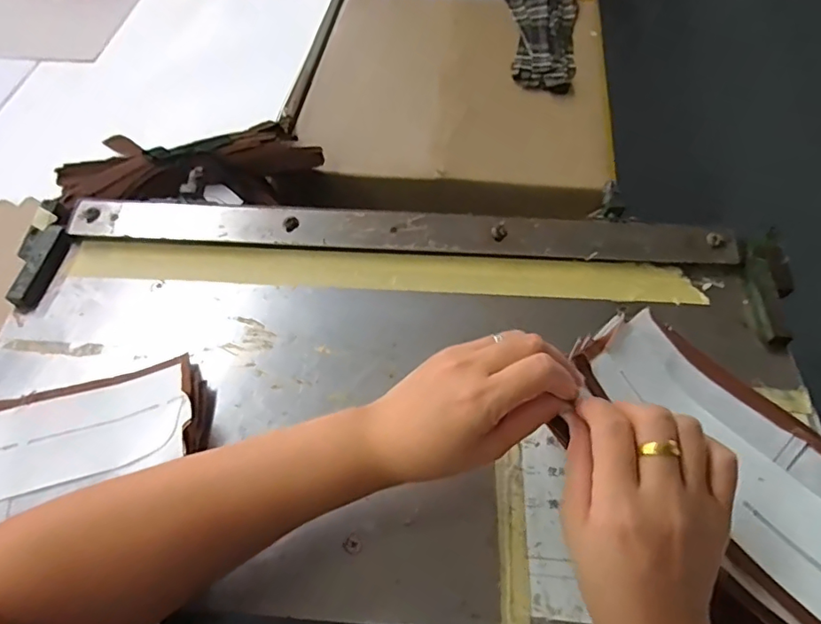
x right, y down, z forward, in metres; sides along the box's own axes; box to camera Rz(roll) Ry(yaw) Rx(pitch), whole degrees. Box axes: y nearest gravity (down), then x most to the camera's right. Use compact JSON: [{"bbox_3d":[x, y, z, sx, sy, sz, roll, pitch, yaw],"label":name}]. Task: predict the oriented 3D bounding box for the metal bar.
[{"bbox_3d":[-0.012,-0.072,0.469,0.565,0.016,0.045,2,58,3],"label":"metal bar"}]

